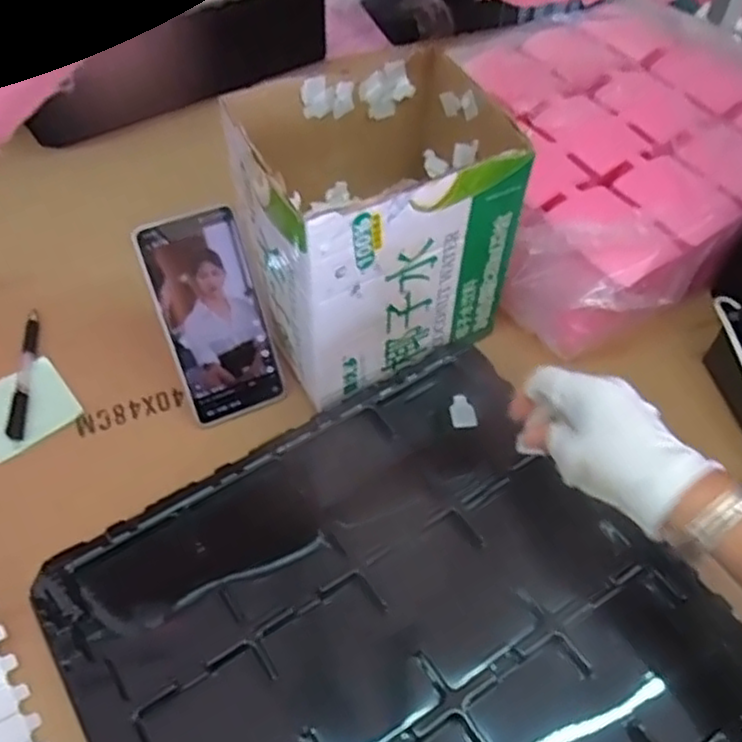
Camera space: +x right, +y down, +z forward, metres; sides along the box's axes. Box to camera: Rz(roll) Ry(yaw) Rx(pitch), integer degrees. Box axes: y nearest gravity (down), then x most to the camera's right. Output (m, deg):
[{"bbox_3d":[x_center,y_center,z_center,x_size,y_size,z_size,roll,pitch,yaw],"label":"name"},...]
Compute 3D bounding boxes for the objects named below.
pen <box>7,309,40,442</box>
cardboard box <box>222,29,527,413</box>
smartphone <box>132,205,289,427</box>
[{"bbox_3d":[-0.294,-0.001,0.607,0.013,0.008,0.133,-5,54,-7],"label":"pen"},{"bbox_3d":[0.000,-0.111,0.573,0.189,0.197,0.161,-22,58,-19],"label":"cardboard box"},{"bbox_3d":[-0.121,-0.041,0.562,0.078,0.163,0.010,-24,24,-20],"label":"smartphone"}]

